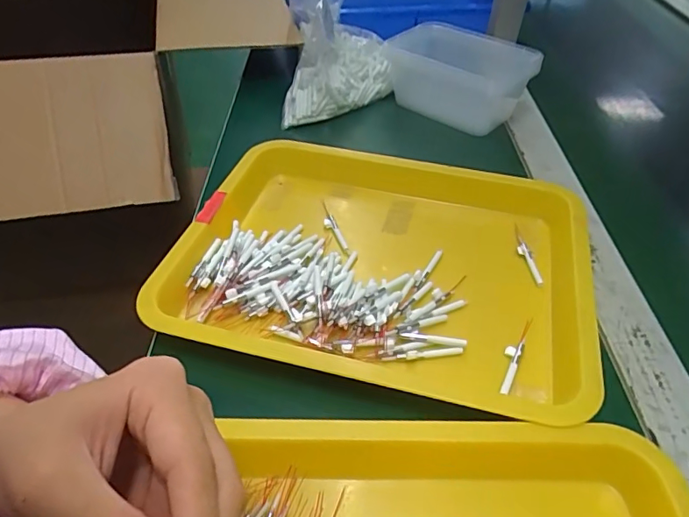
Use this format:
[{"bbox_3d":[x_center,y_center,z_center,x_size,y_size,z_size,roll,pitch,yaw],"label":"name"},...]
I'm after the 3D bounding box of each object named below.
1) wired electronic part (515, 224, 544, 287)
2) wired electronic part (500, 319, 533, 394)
[{"bbox_3d":[0.163,-0.004,0.450,0.012,0.006,0.077,0,44,-3],"label":"wired electronic part"},{"bbox_3d":[0.124,0.070,0.372,0.011,0.004,0.072,22,47,18],"label":"wired electronic part"}]

